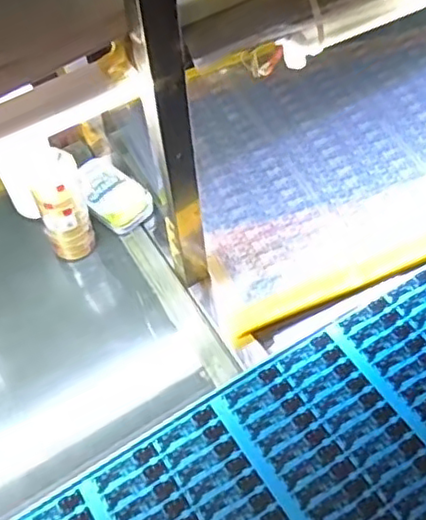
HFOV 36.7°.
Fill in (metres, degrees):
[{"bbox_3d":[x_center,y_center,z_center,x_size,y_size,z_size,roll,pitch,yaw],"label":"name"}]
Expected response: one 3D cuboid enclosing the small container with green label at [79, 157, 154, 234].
[{"bbox_3d":[-0.123,-0.078,0.777,0.063,0.031,0.106,-39,62,-21],"label":"small container with green label"}]

